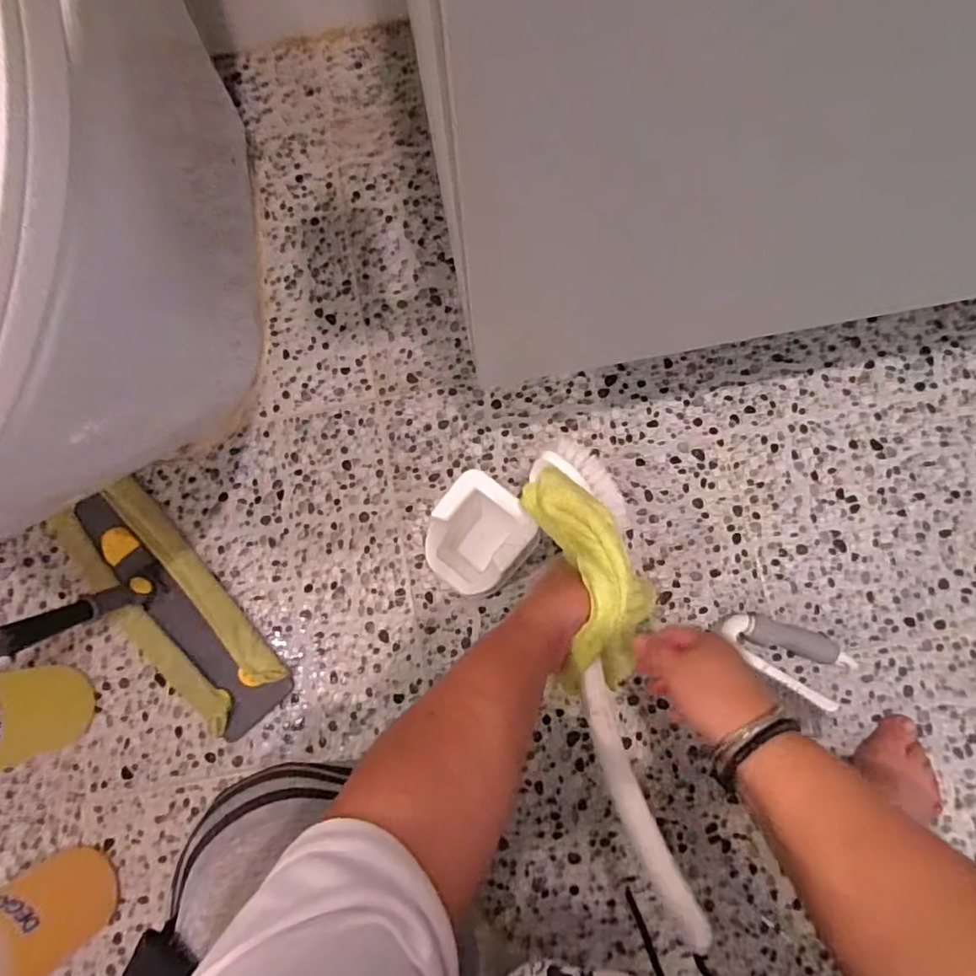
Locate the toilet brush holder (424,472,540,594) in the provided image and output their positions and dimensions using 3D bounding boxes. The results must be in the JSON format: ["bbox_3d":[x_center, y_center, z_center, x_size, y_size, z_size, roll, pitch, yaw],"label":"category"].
[{"bbox_3d":[-0.012,0.054,0.641,0.089,0.113,0.107,38,85,8],"label":"toilet brush holder"}]

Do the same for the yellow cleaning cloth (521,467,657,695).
[{"bbox_3d":[0.081,0.064,0.475,0.091,0.087,0.176,-17,71,0],"label":"yellow cleaning cloth"}]

